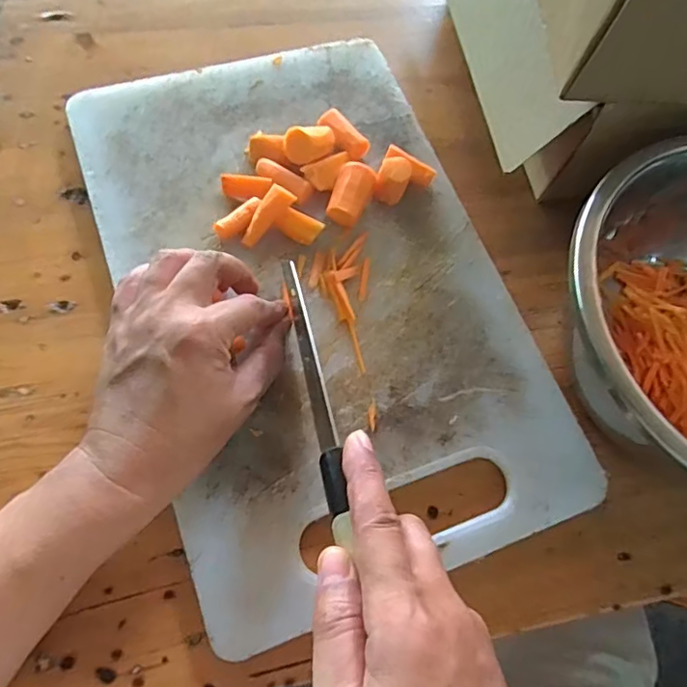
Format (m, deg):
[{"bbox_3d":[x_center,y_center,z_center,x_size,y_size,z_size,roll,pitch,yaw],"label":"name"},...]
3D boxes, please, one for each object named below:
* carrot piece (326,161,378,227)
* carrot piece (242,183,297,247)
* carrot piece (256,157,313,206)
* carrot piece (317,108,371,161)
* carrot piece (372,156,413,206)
[{"bbox_3d":[0.006,-0.102,0.399,0.027,0.025,0.040,17,68,0],"label":"carrot piece"},{"bbox_3d":[-0.052,-0.085,0.383,0.016,0.009,0.045,39,93,13],"label":"carrot piece"},{"bbox_3d":[-0.042,-0.115,0.400,0.042,0.010,0.016,33,69,6],"label":"carrot piece"},{"bbox_3d":[-0.001,-0.153,0.424,0.020,0.018,0.043,-40,78,-19],"label":"carrot piece"},{"bbox_3d":[0.035,-0.113,0.403,0.022,0.034,0.023,2,69,-6],"label":"carrot piece"}]

